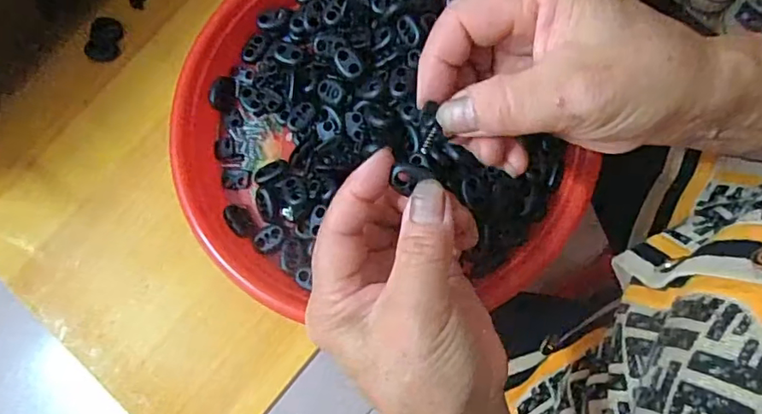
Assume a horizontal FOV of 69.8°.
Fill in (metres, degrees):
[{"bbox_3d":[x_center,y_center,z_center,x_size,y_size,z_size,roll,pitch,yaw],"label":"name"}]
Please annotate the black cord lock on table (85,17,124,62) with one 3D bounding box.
[{"bbox_3d":[-0.182,-0.110,0.360,0.021,0.004,0.029,13,87,-7],"label":"black cord lock on table"}]

